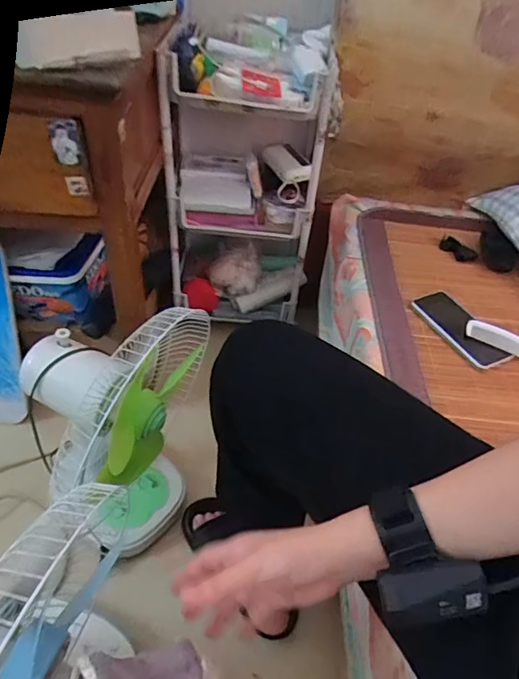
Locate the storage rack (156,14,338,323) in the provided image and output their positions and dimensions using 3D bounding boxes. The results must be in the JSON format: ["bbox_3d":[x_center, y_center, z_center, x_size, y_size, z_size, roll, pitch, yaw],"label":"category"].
[{"bbox_3d":[-0.033,-0.313,0.985,0.286,0.570,0.241,6,44,-1],"label":"storage rack"}]

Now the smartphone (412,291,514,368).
[{"bbox_3d":[0.320,-0.021,0.748,0.082,0.011,0.166,-13,48,-19],"label":"smartphone"}]

